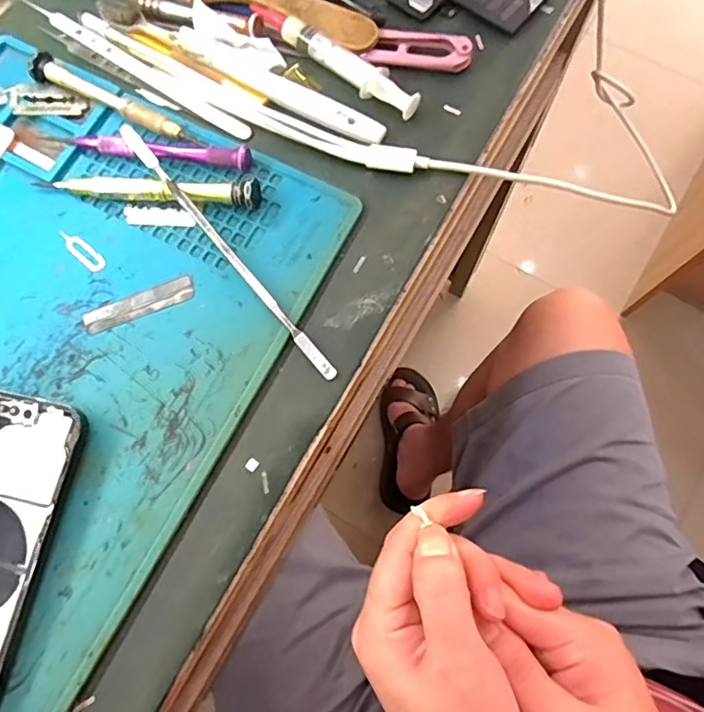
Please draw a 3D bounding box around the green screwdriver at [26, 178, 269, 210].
[{"bbox_3d":[-0.110,-0.088,0.292,0.120,0.013,0.020,-1,75,1],"label":"green screwdriver"}]

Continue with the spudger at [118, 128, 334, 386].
[{"bbox_3d":[-0.065,-0.054,0.278,0.008,0.004,0.170,-39,84,-11],"label":"spudger"}]

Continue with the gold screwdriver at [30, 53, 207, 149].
[{"bbox_3d":[-0.131,-0.142,0.305,0.103,0.013,0.014,26,77,8],"label":"gold screwdriver"}]

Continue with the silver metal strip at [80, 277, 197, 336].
[{"bbox_3d":[-0.110,-0.027,0.281,0.056,0.004,0.013,-21,76,-4],"label":"silver metal strip"}]

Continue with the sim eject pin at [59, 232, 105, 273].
[{"bbox_3d":[-0.144,-0.056,0.292,0.032,0.004,0.010,41,79,10],"label":"sim eject pin"}]

